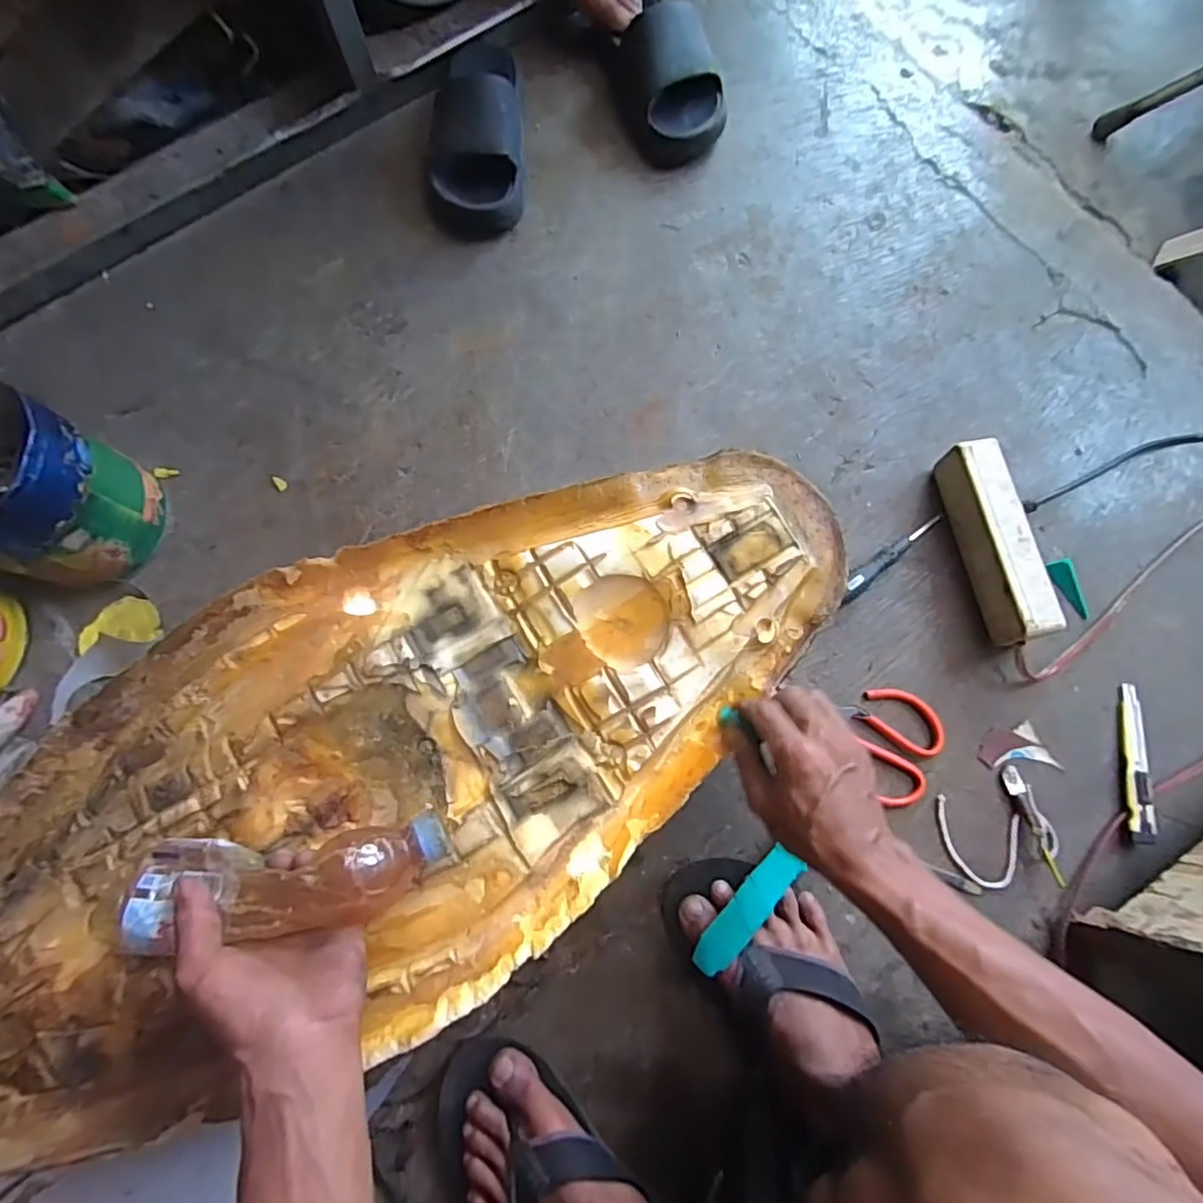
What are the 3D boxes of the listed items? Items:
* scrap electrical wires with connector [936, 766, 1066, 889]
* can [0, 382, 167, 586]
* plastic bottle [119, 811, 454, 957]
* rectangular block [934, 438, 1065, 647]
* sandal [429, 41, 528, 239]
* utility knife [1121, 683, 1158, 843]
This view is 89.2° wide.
[{"bbox_3d":[0.369,0.217,0.563,0.096,0.011,0.102,0,76,0],"label":"scrap electrical wires with connector"},{"bbox_3d":[-0.543,-0.101,0.575,0.152,0.143,0.145,15,76,4],"label":"can"},{"bbox_3d":[-0.201,0.182,0.404,0.191,0.064,0.060,-5,76,-6],"label":"plastic bottle"},{"bbox_3d":[0.389,-0.057,0.604,0.047,0.061,0.200,-10,76,-3],"label":"rectangular block"},{"bbox_3d":[-0.151,-0.567,0.721,0.115,0.080,0.258,-3,76,-1],"label":"sandal"},{"bbox_3d":[0.504,0.151,0.576,0.016,0.018,0.143,6,76,2],"label":"utility knife"}]

